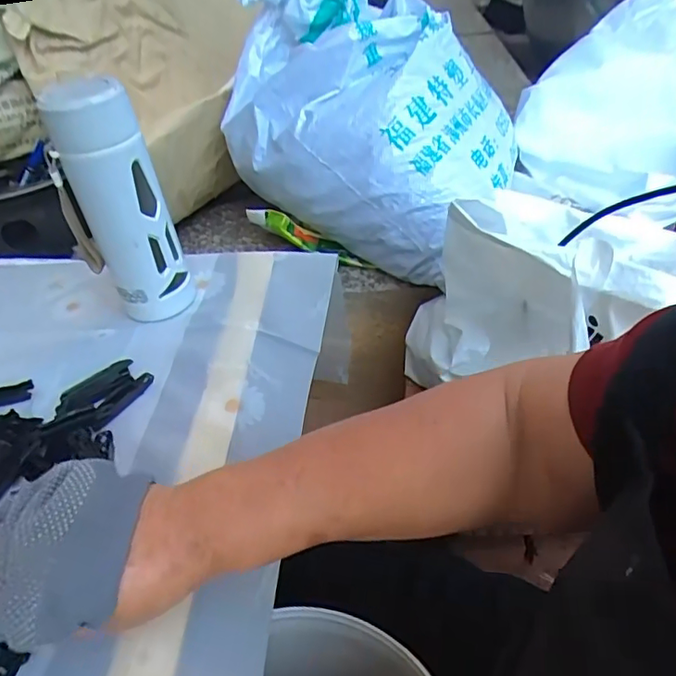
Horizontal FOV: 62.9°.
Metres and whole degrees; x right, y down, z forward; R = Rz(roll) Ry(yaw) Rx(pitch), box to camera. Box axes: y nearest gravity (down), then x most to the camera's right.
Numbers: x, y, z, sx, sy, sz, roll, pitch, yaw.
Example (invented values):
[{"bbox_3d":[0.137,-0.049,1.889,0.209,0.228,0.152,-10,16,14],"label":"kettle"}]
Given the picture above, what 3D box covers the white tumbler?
[{"bbox_3d":[-0.196,-0.112,0.497,0.083,0.205,0.062,-25,45,-17],"label":"white tumbler"}]

